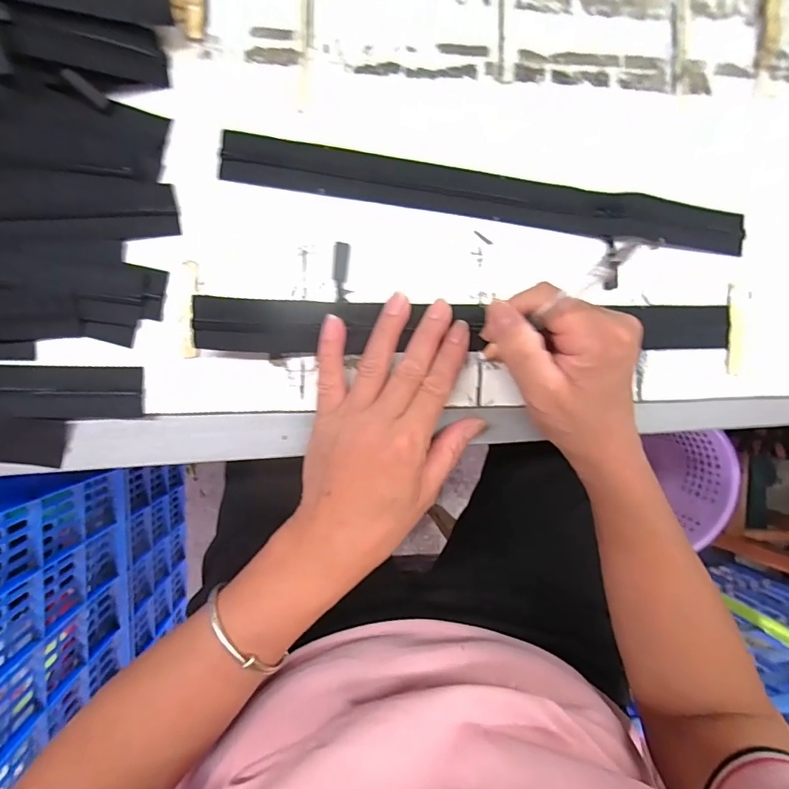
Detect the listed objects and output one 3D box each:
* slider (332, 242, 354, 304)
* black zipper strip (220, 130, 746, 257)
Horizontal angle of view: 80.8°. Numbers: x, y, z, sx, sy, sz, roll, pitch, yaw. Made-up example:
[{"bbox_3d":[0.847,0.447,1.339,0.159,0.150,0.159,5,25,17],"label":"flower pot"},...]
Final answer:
[{"bbox_3d":[-0.033,-0.077,0.293,0.012,0.005,0.038,-5,91,-7],"label":"slider"},{"bbox_3d":[0.067,-0.130,0.305,0.347,0.005,0.030,6,91,-5],"label":"black zipper strip"}]

